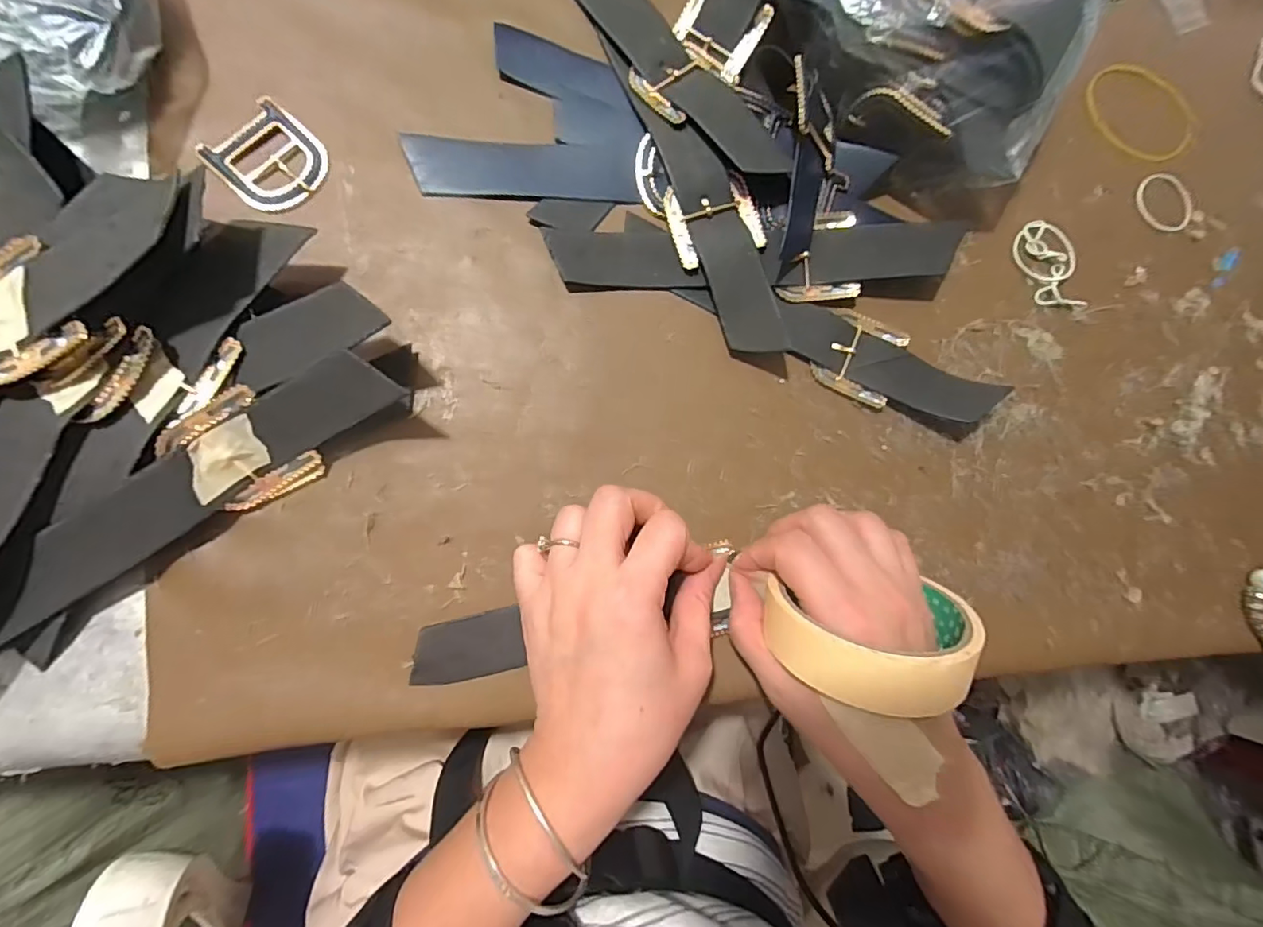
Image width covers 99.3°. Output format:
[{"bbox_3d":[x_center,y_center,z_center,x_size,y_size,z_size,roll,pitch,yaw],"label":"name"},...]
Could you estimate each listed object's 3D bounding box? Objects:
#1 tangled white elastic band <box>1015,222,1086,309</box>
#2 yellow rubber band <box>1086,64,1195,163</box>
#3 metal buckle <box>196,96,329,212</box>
[{"bbox_3d":[0.258,-0.123,0.329,0.040,0.008,0.053,-2,86,-8],"label":"tangled white elastic band"},{"bbox_3d":[0.336,-0.228,0.352,0.081,0.007,0.058,12,89,-6],"label":"yellow rubber band"},{"bbox_3d":[-0.184,-0.155,0.273,0.048,0.004,0.048,44,81,-2],"label":"metal buckle"}]

